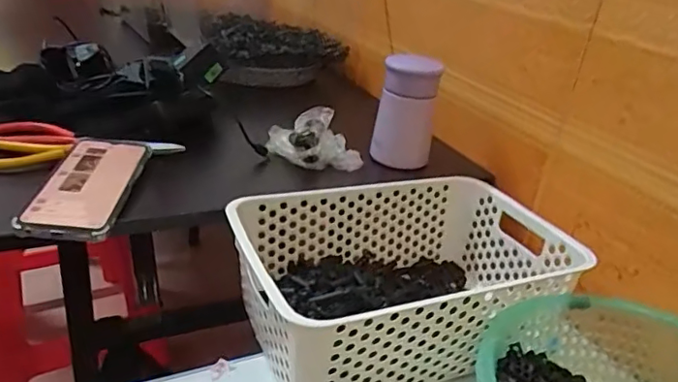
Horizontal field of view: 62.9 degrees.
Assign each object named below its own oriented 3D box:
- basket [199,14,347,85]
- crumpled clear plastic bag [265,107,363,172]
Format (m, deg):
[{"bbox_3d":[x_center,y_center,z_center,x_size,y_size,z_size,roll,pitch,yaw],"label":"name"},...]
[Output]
[{"bbox_3d":[-0.110,-0.235,0.921,0.224,0.066,0.207,-6,30,-23],"label":"basket"},{"bbox_3d":[-0.032,-0.061,0.654,0.094,0.038,0.096,-7,30,-25],"label":"crumpled clear plastic bag"}]

